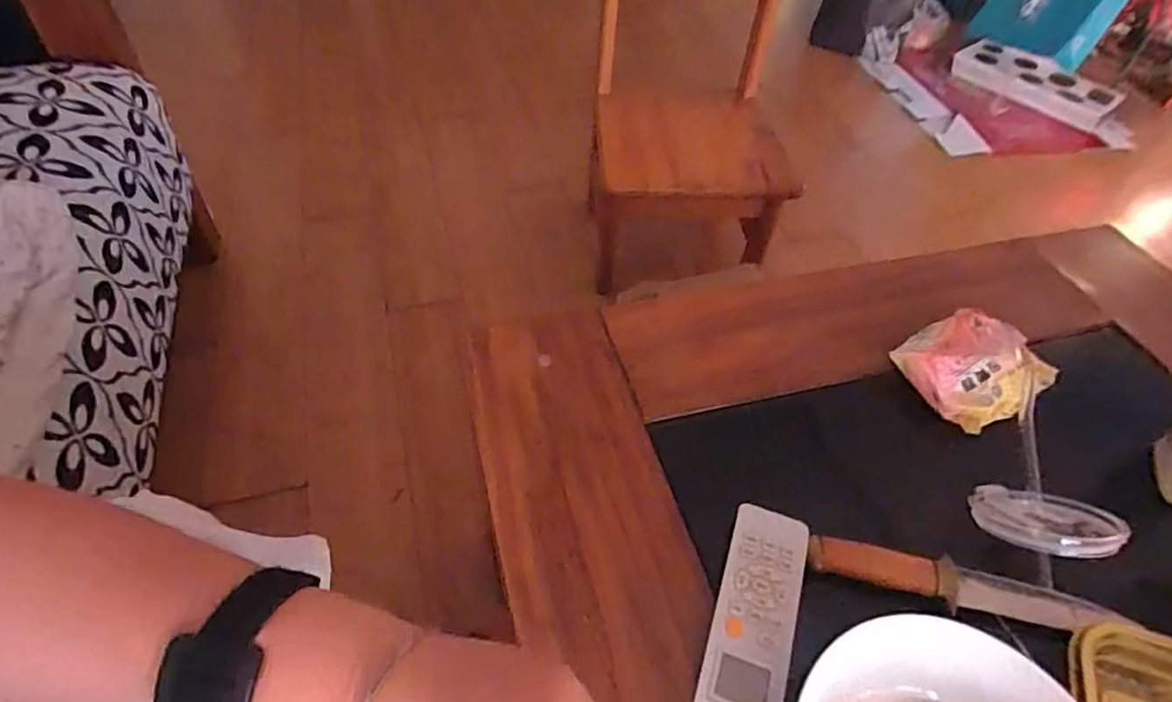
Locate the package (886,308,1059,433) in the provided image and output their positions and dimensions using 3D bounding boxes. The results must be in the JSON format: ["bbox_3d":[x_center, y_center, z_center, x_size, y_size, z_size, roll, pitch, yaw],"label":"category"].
[{"bbox_3d":[0.323,0.011,0.511,0.110,0.029,0.098,-30,57,-27],"label":"package"}]

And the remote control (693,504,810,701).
[{"bbox_3d":[0.104,0.158,0.373,0.047,0.019,0.129,18,50,11],"label":"remote control"}]

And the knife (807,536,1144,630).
[{"bbox_3d":[0.240,0.149,0.392,0.189,0.015,0.026,12,49,6],"label":"knife"}]

